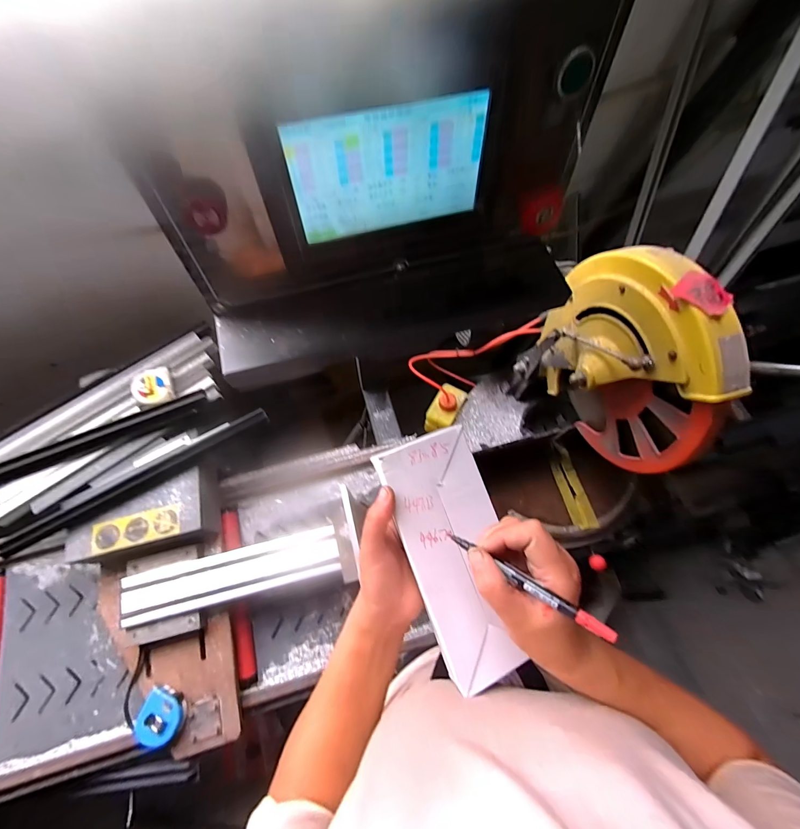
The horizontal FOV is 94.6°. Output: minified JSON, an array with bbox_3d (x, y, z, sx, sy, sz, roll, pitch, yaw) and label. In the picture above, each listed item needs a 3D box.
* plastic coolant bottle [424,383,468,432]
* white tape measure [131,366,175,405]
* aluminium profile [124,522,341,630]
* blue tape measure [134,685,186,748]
[{"bbox_3d":[0.104,-0.017,0.841,0.065,0.071,0.106,27,71,10],"label":"plastic coolant bottle"},{"bbox_3d":[-0.459,-0.049,0.693,0.063,0.044,0.063,-21,70,-8],"label":"white tape measure"},{"bbox_3d":[-0.293,0.288,0.674,0.359,0.043,0.082,-7,67,-23],"label":"aluminium profile"},{"bbox_3d":[-0.376,0.480,0.584,0.069,0.030,0.067,22,70,8],"label":"blue tape measure"}]

